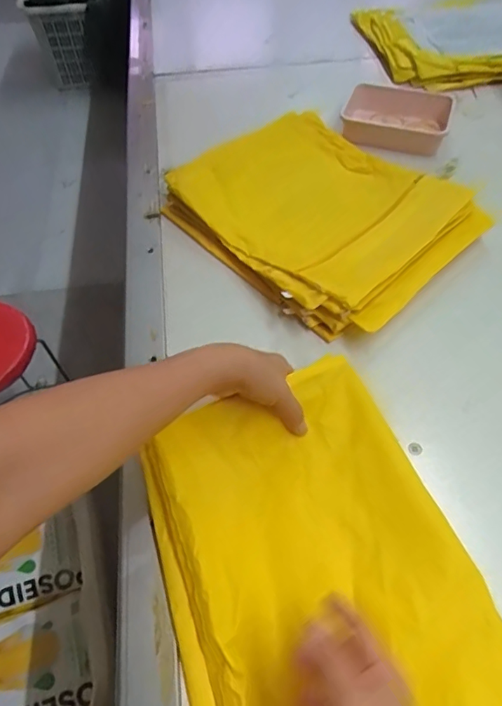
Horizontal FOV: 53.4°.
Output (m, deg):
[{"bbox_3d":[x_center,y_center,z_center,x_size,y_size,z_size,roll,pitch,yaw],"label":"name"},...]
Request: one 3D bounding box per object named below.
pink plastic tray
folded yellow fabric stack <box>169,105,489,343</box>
[{"bbox_3d":[0.249,-0.402,0.857,0.173,0.040,0.126,11,56,11],"label":"pink plastic tray"},{"bbox_3d":[0.096,-0.197,0.698,0.310,0.054,0.371,-33,59,-19],"label":"folded yellow fabric stack"}]

